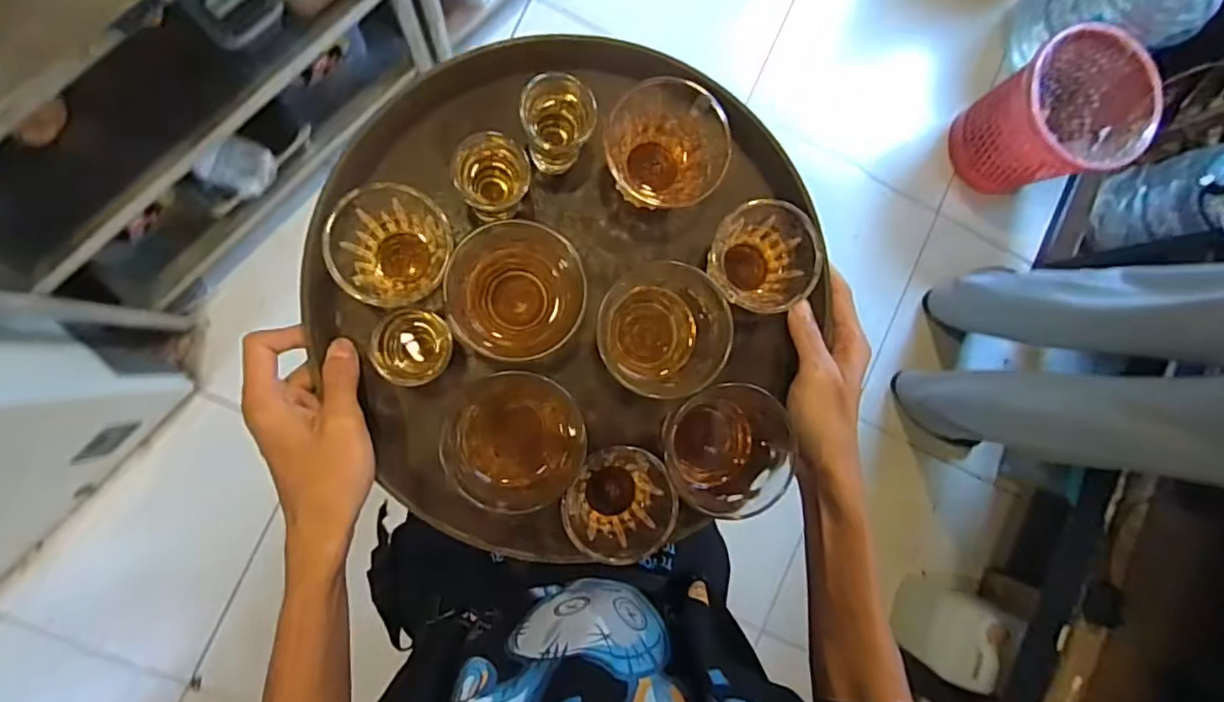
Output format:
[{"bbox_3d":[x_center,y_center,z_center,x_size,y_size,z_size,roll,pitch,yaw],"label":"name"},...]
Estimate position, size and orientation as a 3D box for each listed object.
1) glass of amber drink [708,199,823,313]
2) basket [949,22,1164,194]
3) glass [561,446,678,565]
[{"bbox_3d":[0.096,-0.061,0.395,0.066,0.053,0.069,1,84,-6],"label":"glass of amber drink"},{"bbox_3d":[1.031,-0.531,1.429,0.290,0.316,0.310,-27,88,-8],"label":"basket"},{"bbox_3d":[0.002,0.096,0.387,0.065,0.066,0.062,1,84,-6],"label":"glass"}]

